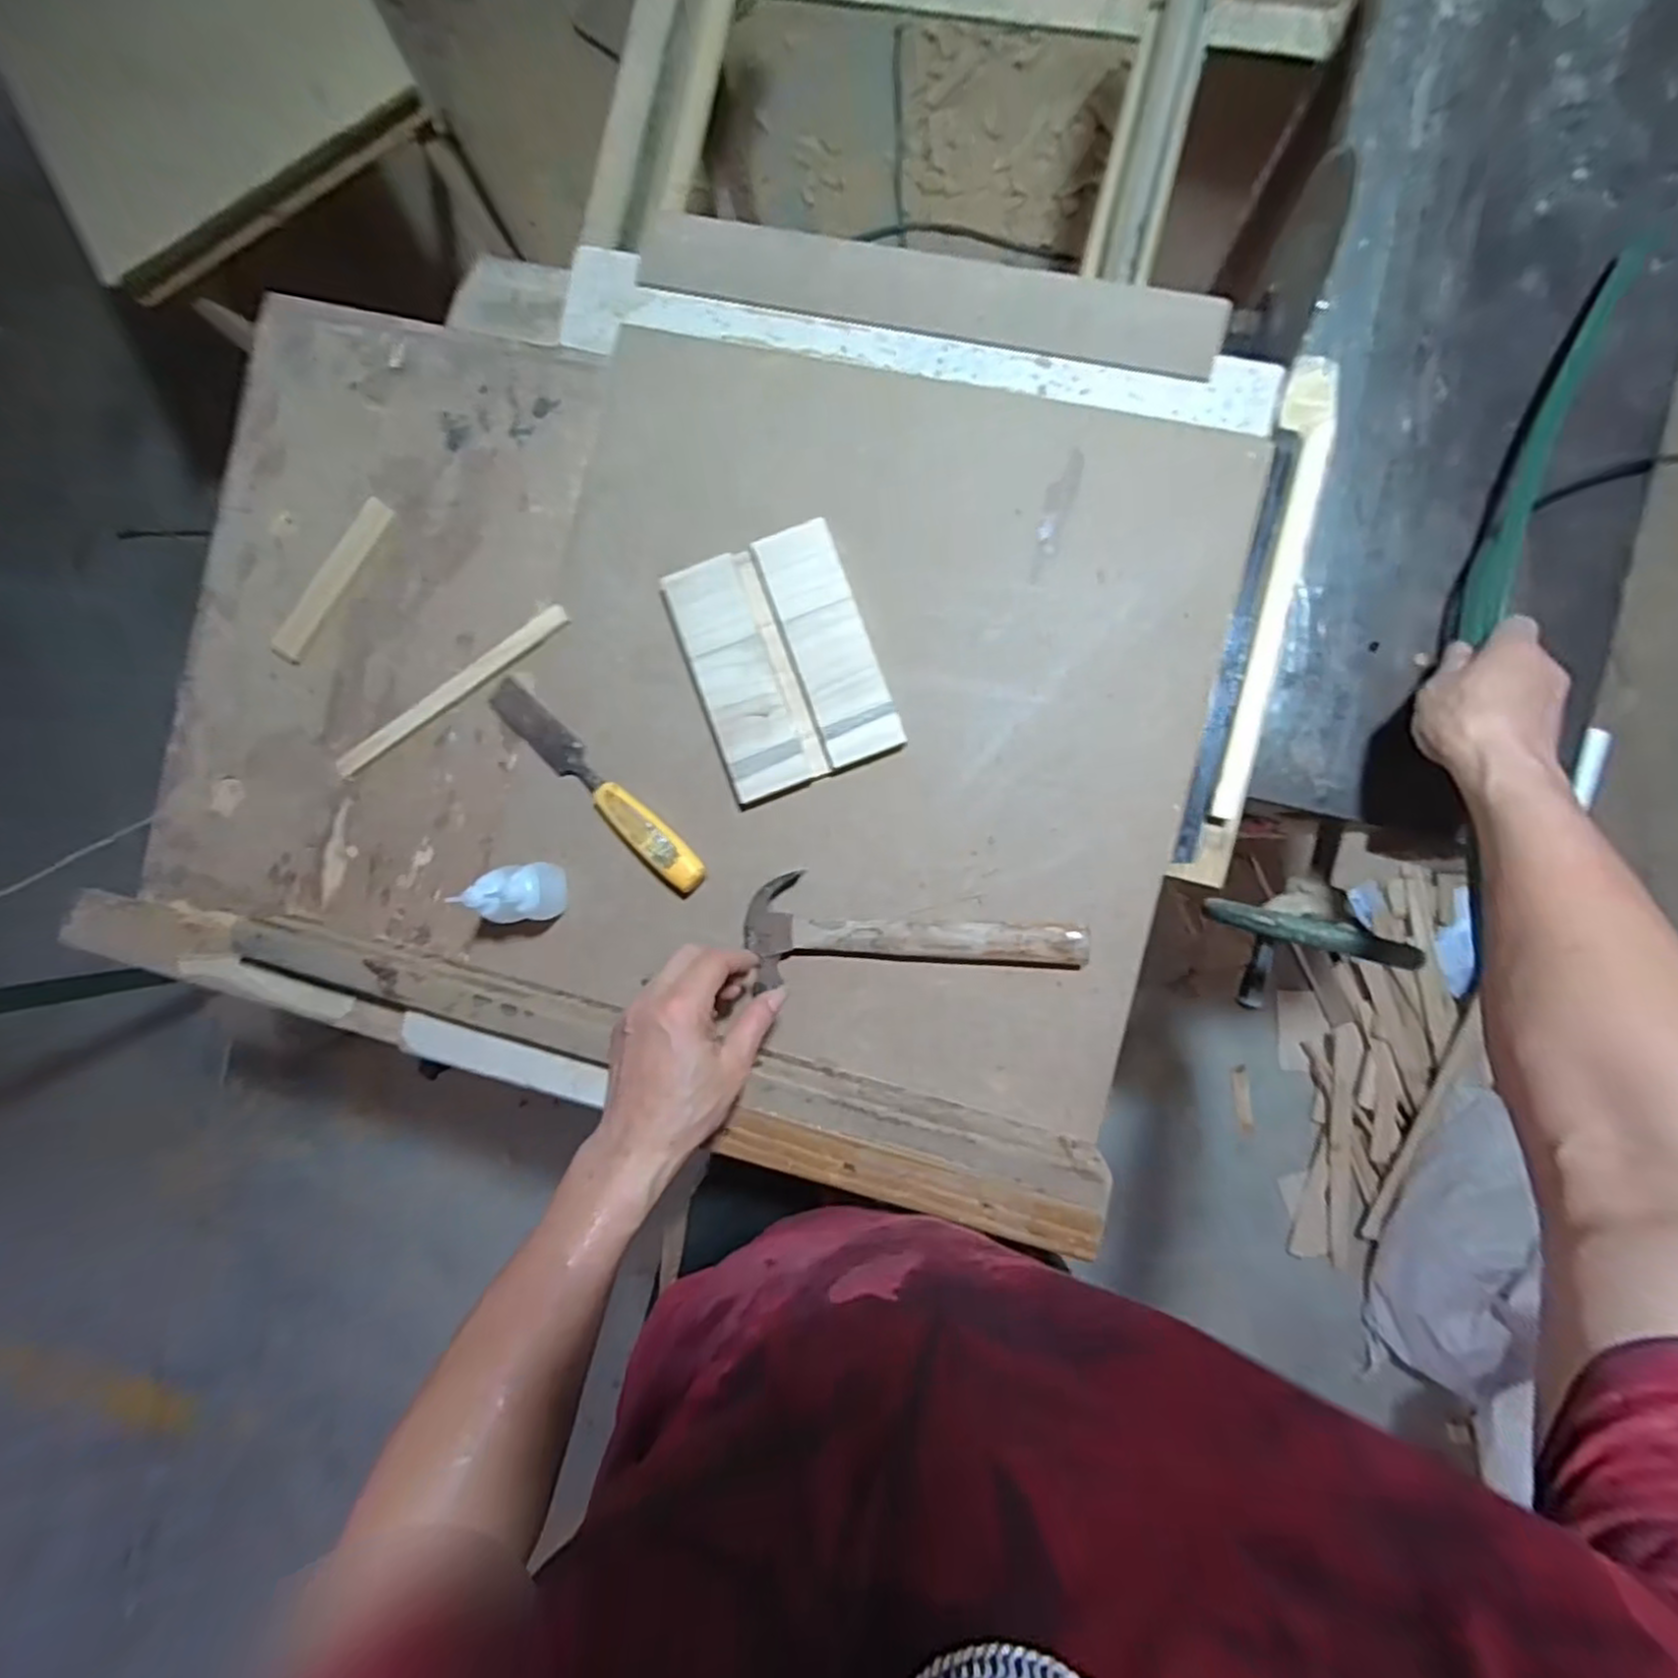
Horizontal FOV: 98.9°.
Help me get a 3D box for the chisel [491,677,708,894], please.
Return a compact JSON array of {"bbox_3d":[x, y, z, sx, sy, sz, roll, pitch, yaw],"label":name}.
[{"bbox_3d":[-0.201,-0.046,0.583,0.240,0.019,0.032,42,93,6],"label":"chisel"}]

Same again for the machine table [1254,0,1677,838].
[{"bbox_3d":[0.508,-0.407,0.560,0.258,0.033,0.801,12,89,7],"label":"machine table"}]

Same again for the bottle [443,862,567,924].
[{"bbox_3d":[-0.251,0.042,0.555,0.042,0.090,0.045,-6,87,7],"label":"bottle"}]

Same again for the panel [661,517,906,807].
[{"bbox_3d":[-0.044,-0.141,0.571,0.137,0.020,0.189,-20,86,6],"label":"panel"}]

